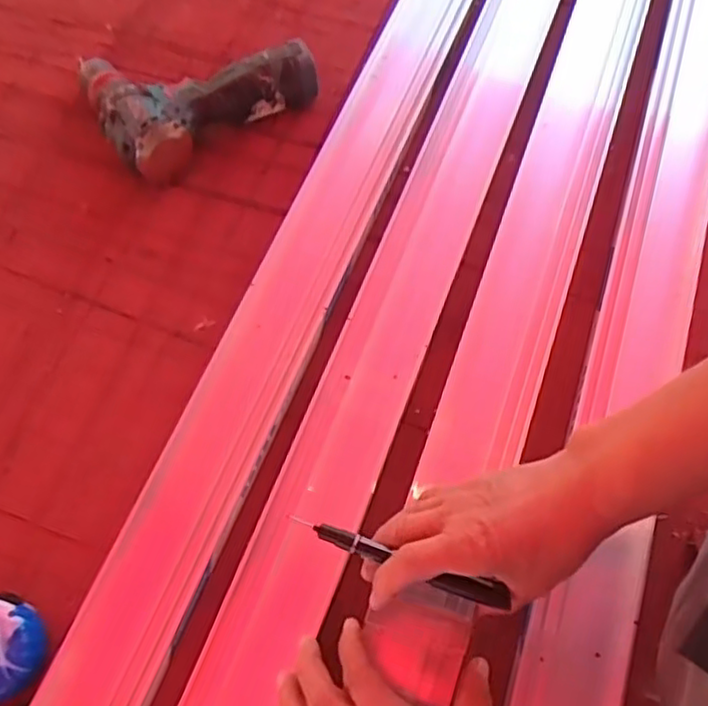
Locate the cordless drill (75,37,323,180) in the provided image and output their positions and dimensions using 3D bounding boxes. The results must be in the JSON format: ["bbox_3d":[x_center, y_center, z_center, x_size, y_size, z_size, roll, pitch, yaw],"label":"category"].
[{"bbox_3d":[-0.158,-0.269,0.664,0.201,0.060,0.162,-33,67,-9],"label":"cordless drill"}]

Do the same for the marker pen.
[{"bbox_3d":[0.028,0.132,0.431,0.144,0.018,0.013,17,69,13],"label":"marker pen"}]

